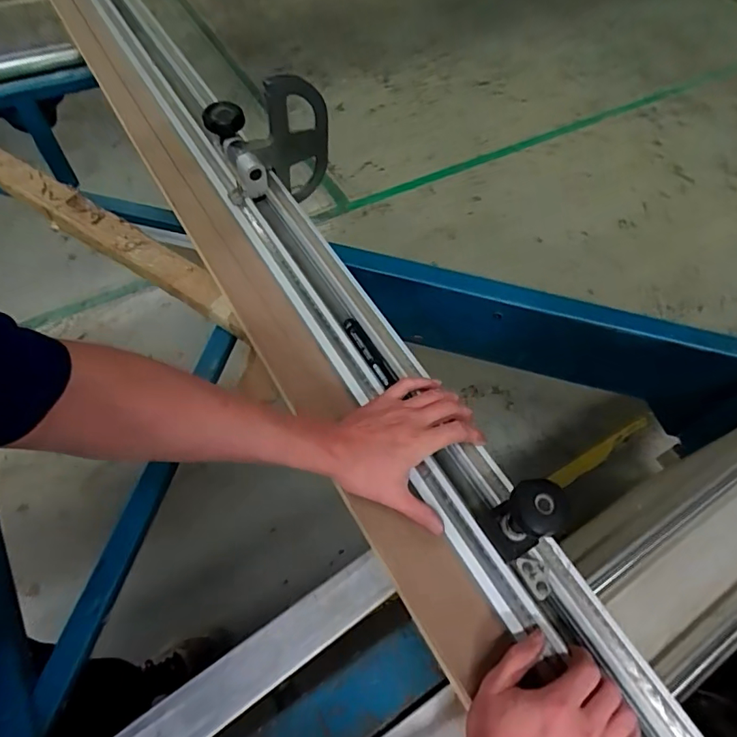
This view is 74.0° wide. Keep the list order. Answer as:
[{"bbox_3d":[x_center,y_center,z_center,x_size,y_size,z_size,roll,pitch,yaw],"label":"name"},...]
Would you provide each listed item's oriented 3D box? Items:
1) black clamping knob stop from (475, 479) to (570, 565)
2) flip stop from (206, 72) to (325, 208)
[{"bbox_3d":[0.133,0.134,0.429,0.041,0.099,0.048,-23,64,-23],"label":"black clamping knob stop"},{"bbox_3d":[-0.145,-0.335,0.740,0.161,0.193,0.113,-22,63,-17],"label":"flip stop"}]

